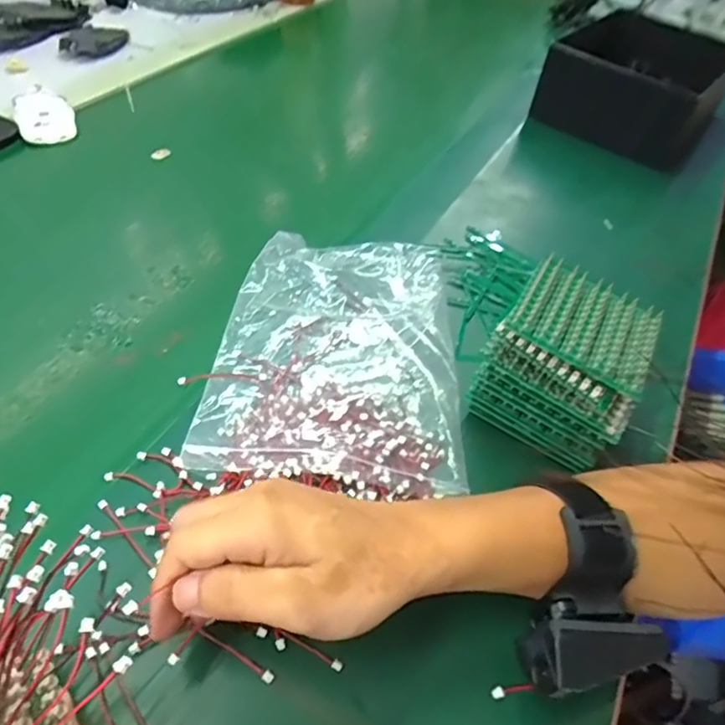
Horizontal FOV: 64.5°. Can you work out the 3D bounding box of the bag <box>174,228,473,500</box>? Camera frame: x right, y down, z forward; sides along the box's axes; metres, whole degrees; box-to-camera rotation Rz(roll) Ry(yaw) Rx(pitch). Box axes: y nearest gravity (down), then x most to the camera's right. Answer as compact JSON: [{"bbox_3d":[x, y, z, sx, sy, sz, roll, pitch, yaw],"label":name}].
[{"bbox_3d":[-0.015,-0.017,0.421,0.166,0.028,0.242,5,47,-2],"label":"bag"}]

